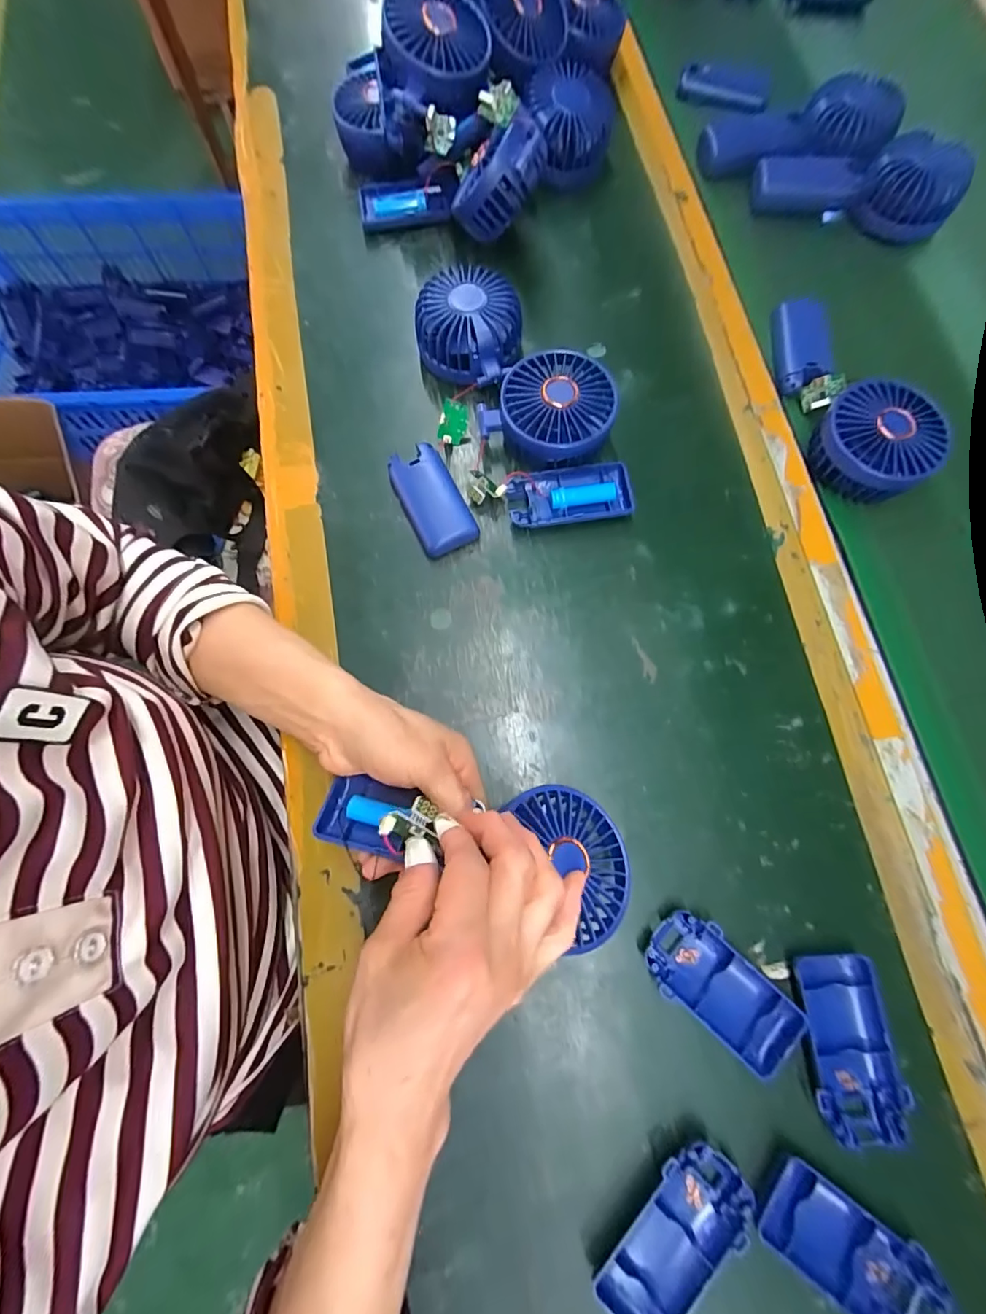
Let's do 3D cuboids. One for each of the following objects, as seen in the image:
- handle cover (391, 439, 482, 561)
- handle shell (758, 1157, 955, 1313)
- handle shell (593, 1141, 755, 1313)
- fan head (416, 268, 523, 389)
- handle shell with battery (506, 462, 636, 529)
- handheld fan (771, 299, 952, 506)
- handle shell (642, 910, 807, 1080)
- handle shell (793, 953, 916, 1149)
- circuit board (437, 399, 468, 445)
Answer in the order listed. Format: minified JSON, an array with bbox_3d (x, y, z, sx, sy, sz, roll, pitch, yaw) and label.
[{"bbox_3d":[-0.048,-0.120,0.377,0.044,0.017,0.087,-25,76,-7],"label":"handle cover"},{"bbox_3d":[0.191,0.319,0.264,0.096,0.017,0.047,39,78,10],"label":"handle shell"},{"bbox_3d":[0.098,0.314,0.265,0.048,0.014,0.093,40,78,10],"label":"handle shell"},{"bbox_3d":[-0.020,-0.265,0.400,0.086,0.052,0.075,30,77,8],"label":"fan head"},{"bbox_3d":[0.060,-0.122,0.379,0.093,0.017,0.044,-8,75,-2],"label":"handle shell with battery"},{"bbox_3d":[0.282,-0.215,0.392,0.081,0.039,0.197,-12,75,-3],"label":"handheld fan"},{"bbox_3d":[0.138,0.201,0.300,0.094,0.019,0.047,37,78,9],"label":"handle shell"},{"bbox_3d":[0.207,0.228,0.288,0.049,0.018,0.091,-4,75,-1],"label":"handle shell"},{"bbox_3d":[-0.032,-0.188,0.394,0.022,0.007,0.030,4,118,-18],"label":"circuit board"}]

